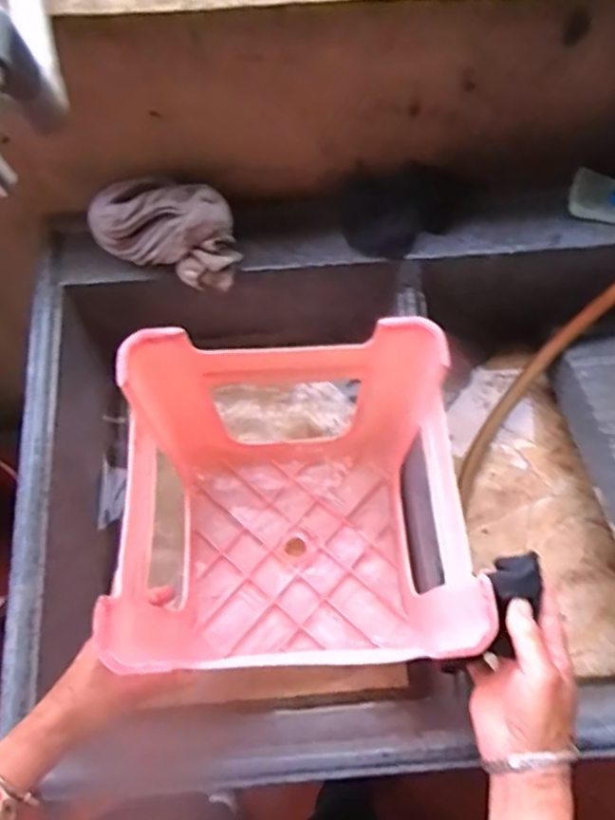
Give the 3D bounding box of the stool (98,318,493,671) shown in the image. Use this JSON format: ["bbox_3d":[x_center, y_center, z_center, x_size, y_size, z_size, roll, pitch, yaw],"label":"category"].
[{"bbox_3d":[-0.011,0.101,0.622,0.288,0.260,0.301,-4,70,0],"label":"stool"}]

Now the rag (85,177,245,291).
[{"bbox_3d":[-0.145,-0.192,0.671,0.149,0.062,0.085,22,72,9],"label":"rag"}]

